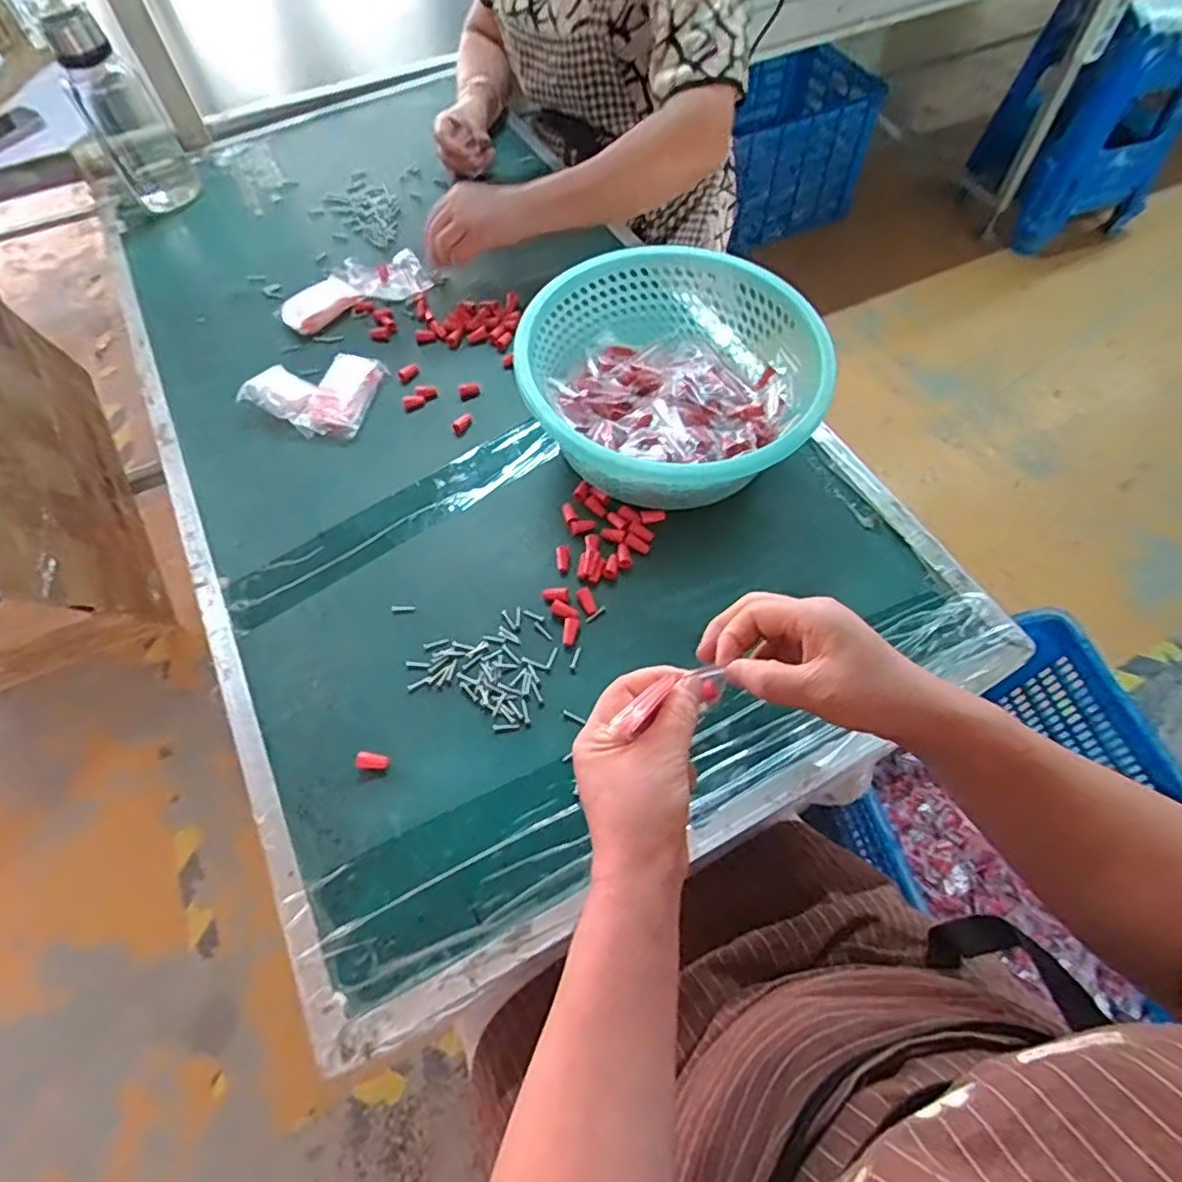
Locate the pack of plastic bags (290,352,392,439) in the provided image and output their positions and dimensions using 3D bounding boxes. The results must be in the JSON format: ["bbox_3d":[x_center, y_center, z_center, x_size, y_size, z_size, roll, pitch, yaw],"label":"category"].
[{"bbox_3d":[-0.262,-0.207,0.700,0.066,0.020,0.108,12,61,11],"label":"pack of plastic bags"}]

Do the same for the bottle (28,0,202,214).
[{"bbox_3d":[-0.592,-0.603,0.836,0.088,0.228,0.077,-35,65,-16],"label":"bottle"}]

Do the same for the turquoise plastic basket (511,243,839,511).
[{"bbox_3d":[0.074,-0.186,0.619,0.262,0.117,0.255,-2,59,3],"label":"turquoise plastic basket"}]

